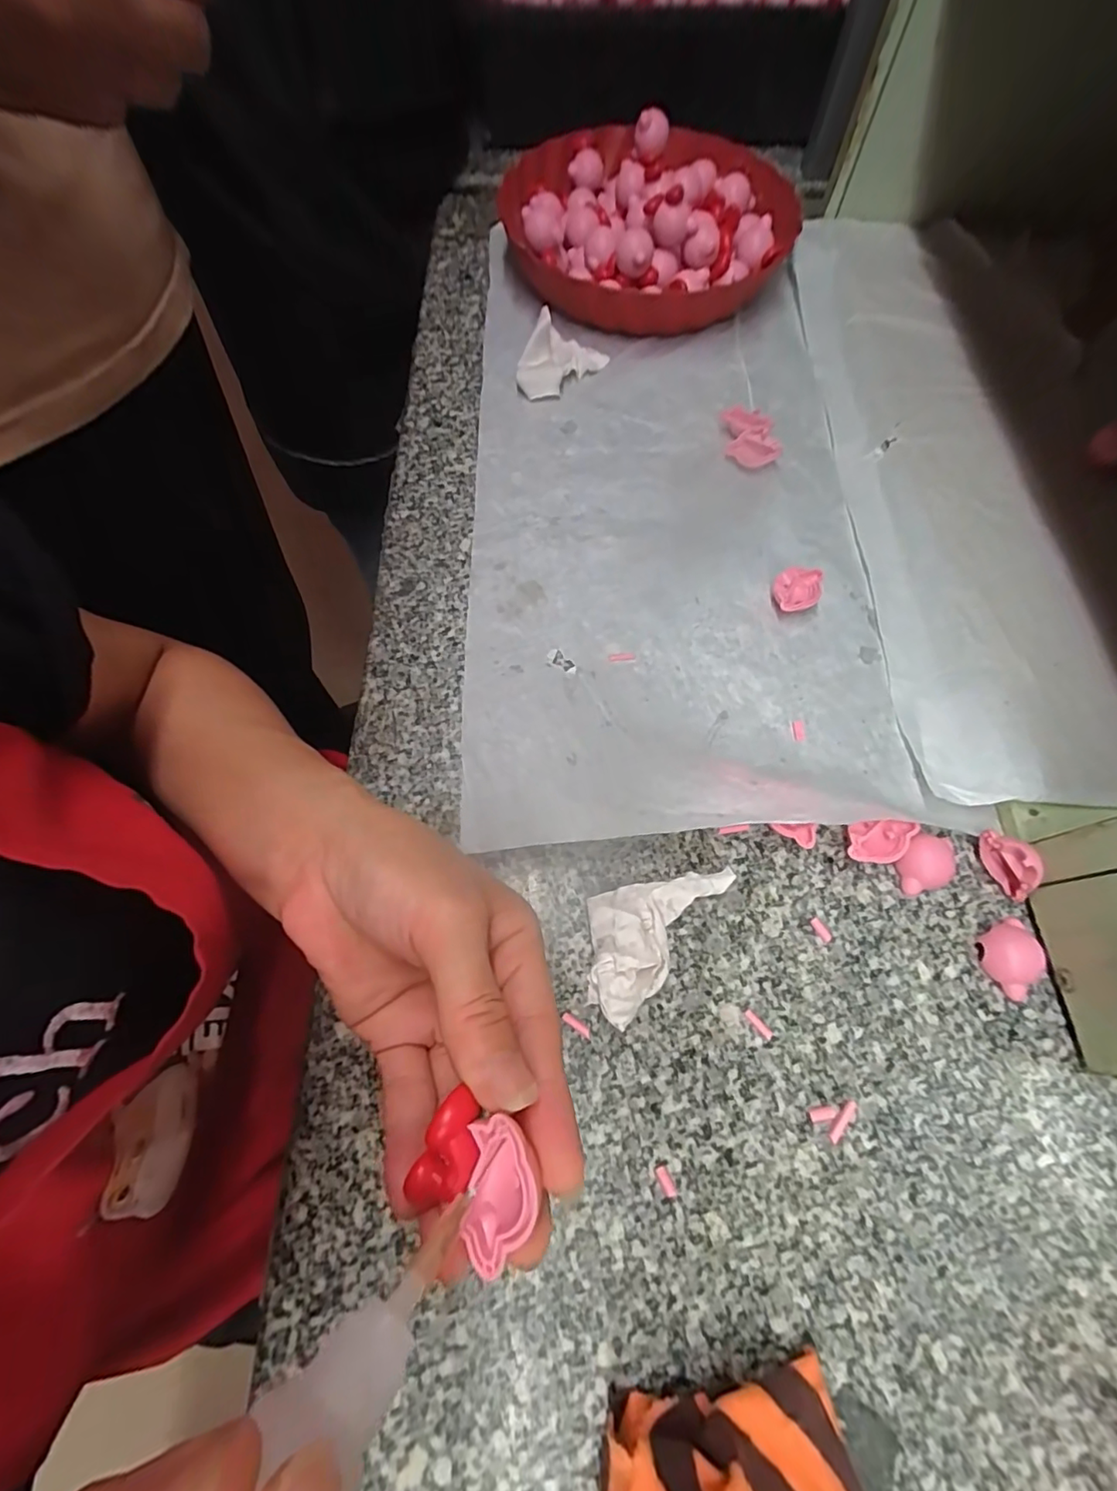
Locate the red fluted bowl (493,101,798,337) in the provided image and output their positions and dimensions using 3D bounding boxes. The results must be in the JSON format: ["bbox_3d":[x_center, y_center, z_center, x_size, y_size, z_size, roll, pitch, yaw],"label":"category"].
[{"bbox_3d":[0.080,-0.453,0.473,0.236,0.063,0.242,0,68,0],"label":"red fluted bowl"}]

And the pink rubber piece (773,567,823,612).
[{"bbox_3d":[0.153,-0.100,0.356,0.033,0.012,0.027,-14,68,-6],"label":"pink rubber piece"}]

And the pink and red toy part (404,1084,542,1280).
[{"bbox_3d":[-0.021,0.114,0.147,0.036,0.017,0.030,40,75,16],"label":"pink and red toy part"}]

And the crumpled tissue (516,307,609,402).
[{"bbox_3d":[0.000,-0.306,0.435,0.050,0.029,0.074,27,70,10],"label":"crumpled tissue"}]

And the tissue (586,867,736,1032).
[{"bbox_3d":[0.042,0.086,0.275,0.047,0.024,0.091,37,72,14],"label":"tissue"}]

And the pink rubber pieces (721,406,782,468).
[{"bbox_3d":[0.143,-0.232,0.411,0.035,0.014,0.056,1,68,0],"label":"pink rubber pieces"}]

